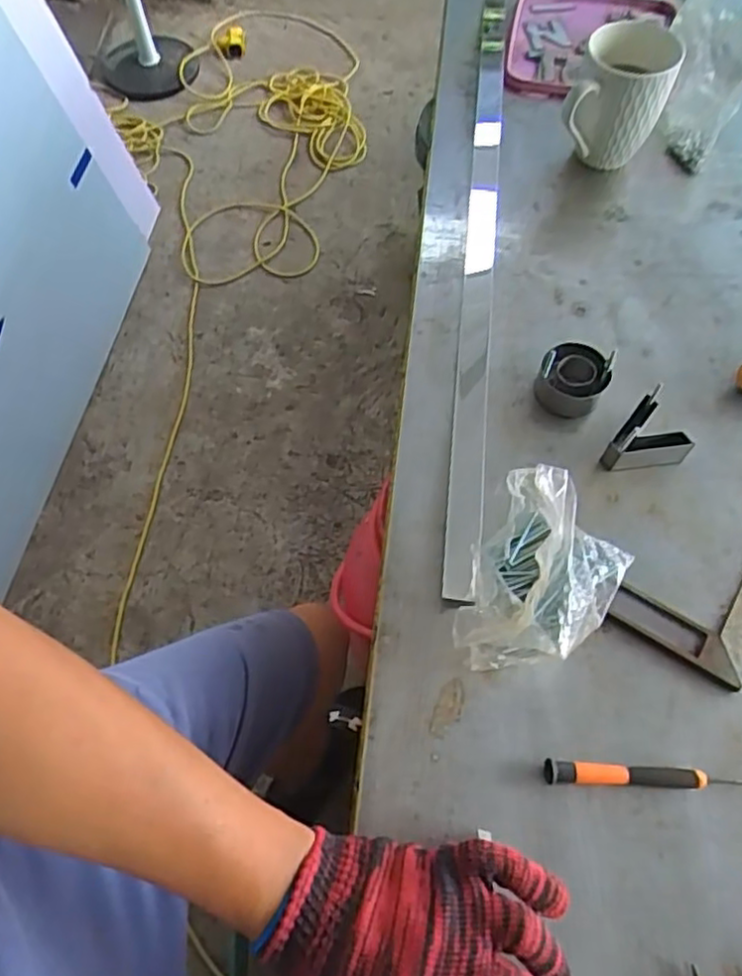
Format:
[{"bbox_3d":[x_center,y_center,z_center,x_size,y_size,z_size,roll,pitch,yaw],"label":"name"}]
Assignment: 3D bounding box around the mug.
[{"bbox_3d":[0.231,-0.357,0.647,0.084,0.105,0.102,18,64,11],"label":"mug"}]

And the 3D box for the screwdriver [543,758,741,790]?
[{"bbox_3d":[0.181,0.179,0.421,0.144,0.011,0.013,3,62,3],"label":"screwdriver"}]

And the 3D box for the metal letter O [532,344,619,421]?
[{"bbox_3d":[0.161,-0.087,0.547,0.052,0.038,0.050,-1,62,1],"label":"metal letter O"}]

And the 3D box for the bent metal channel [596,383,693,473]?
[{"bbox_3d":[0.210,-0.034,0.512,0.048,0.038,0.060,36,69,19],"label":"bent metal channel"}]

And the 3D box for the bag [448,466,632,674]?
[{"bbox_3d":[0.112,0.063,0.447,0.096,0.077,0.125,25,65,14],"label":"bag"}]

